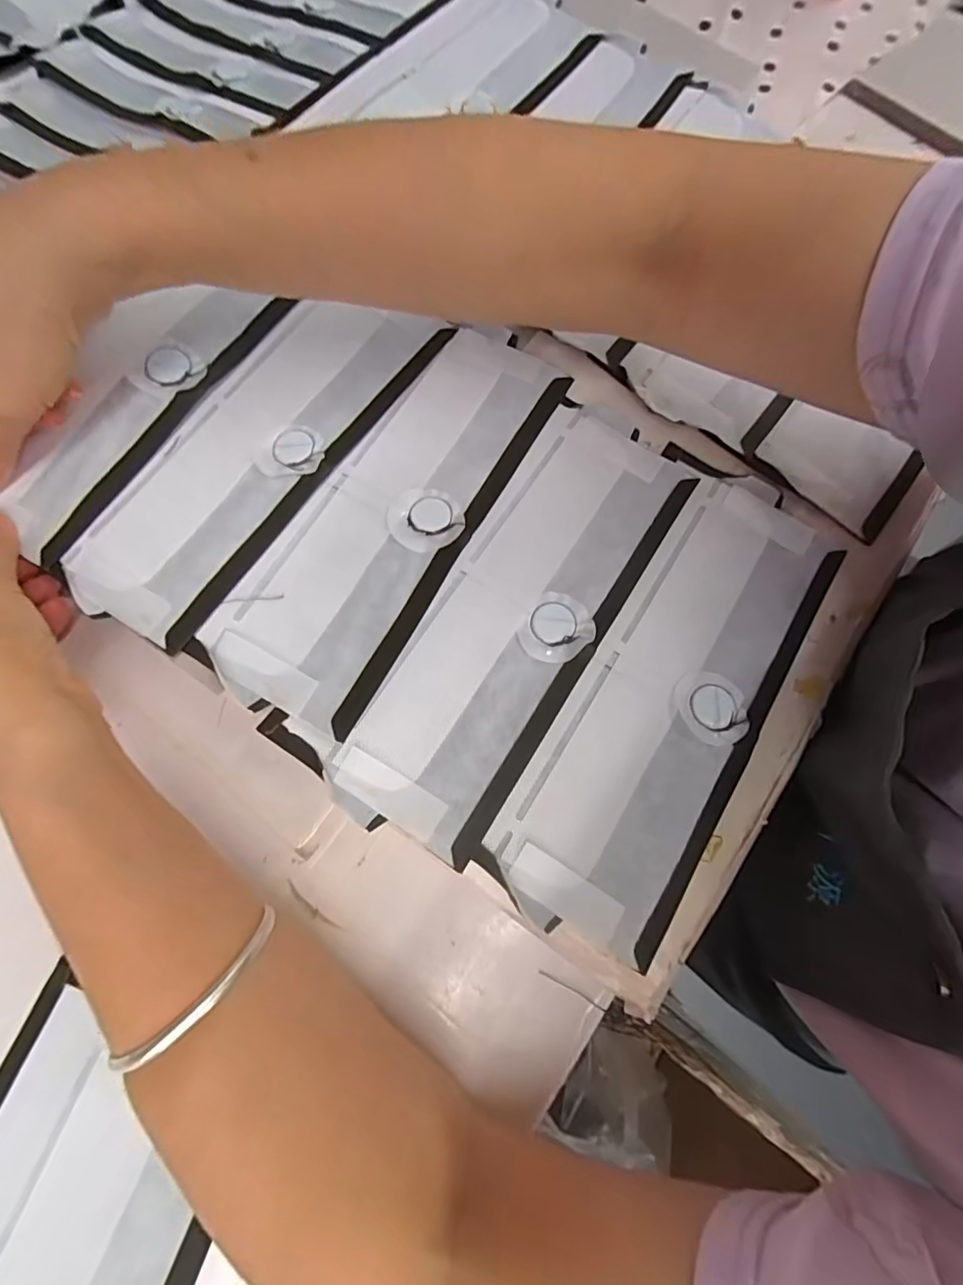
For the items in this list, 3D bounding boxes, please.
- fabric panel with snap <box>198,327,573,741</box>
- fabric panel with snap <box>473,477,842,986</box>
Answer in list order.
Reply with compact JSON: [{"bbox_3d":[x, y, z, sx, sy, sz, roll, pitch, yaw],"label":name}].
[{"bbox_3d":[-0.043,-0.072,0.261,0.083,0.006,0.221,30,75,3],"label":"fabric panel with snap"},{"bbox_3d":[0.093,0.021,0.245,0.085,0.007,0.229,32,78,6],"label":"fabric panel with snap"}]

